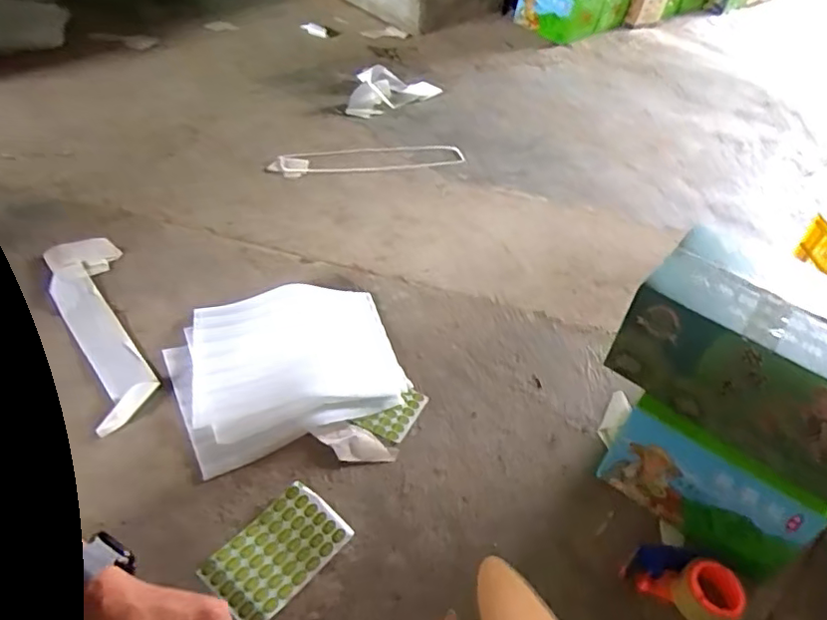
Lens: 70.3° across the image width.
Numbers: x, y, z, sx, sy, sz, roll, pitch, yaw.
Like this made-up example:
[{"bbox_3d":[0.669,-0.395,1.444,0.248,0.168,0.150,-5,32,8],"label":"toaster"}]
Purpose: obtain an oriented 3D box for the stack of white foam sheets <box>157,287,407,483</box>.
[{"bbox_3d":[-0.226,0.094,1.079,0.399,0.059,0.341,-19,54,-20],"label":"stack of white foam sheets"}]

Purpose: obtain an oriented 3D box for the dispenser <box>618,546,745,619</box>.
[{"bbox_3d":[0.385,0.379,0.830,0.151,0.074,0.080,29,47,21],"label":"dispenser"}]

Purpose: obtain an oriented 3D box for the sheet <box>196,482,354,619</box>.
[{"bbox_3d":[-0.190,0.339,0.827,0.114,0.016,0.184,35,56,23],"label":"sheet"}]

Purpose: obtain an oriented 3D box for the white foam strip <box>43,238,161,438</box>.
[{"bbox_3d":[-0.590,0.030,1.106,0.134,0.050,0.506,-17,48,-24],"label":"white foam strip"}]

